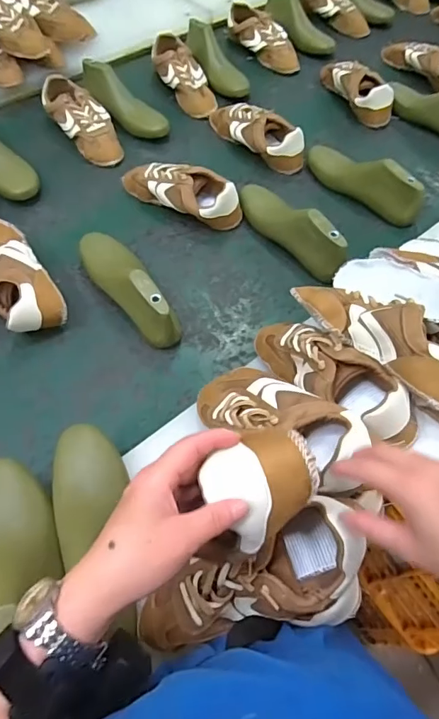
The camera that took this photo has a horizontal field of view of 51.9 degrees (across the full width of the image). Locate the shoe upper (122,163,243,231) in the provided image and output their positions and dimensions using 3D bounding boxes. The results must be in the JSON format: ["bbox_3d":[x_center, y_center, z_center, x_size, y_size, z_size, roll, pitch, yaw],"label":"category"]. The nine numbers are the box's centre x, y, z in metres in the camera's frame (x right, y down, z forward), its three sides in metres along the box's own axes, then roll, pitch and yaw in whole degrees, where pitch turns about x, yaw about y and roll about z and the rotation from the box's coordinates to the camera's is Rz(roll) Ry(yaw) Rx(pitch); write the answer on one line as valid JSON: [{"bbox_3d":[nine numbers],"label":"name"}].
[{"bbox_3d":[-0.075,-0.315,0.834,0.245,0.073,0.082,29,64,14],"label":"shoe upper"}]

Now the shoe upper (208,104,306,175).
[{"bbox_3d":[0.069,-0.468,0.925,0.243,0.073,0.070,37,66,17],"label":"shoe upper"}]

